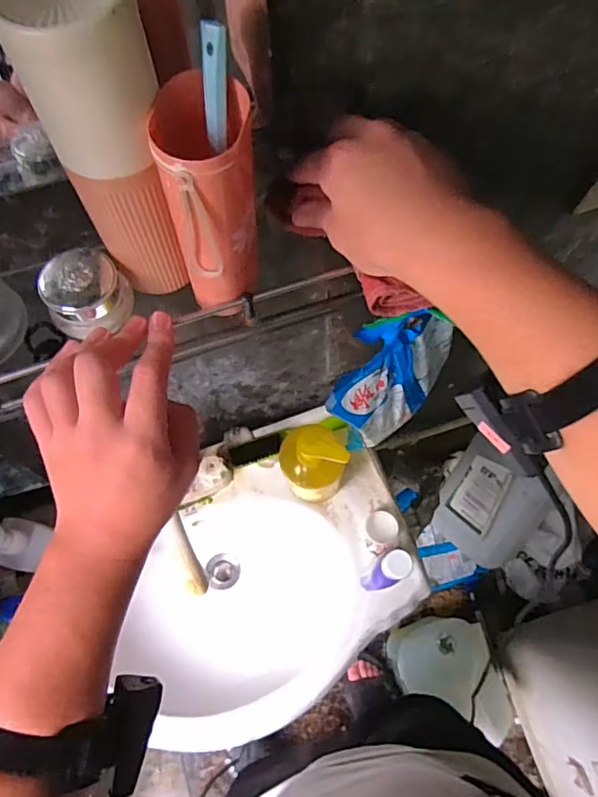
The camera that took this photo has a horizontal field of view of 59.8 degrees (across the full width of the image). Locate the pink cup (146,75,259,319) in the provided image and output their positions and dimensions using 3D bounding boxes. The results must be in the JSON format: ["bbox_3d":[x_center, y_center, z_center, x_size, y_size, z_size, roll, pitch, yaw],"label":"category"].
[{"bbox_3d":[-0.050,-0.114,0.324,0.053,0.140,0.056,0,66,1],"label":"pink cup"}]

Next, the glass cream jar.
[{"bbox_3d":[-0.150,-0.074,0.365,0.055,0.039,0.050,0,66,1],"label":"glass cream jar"}]

